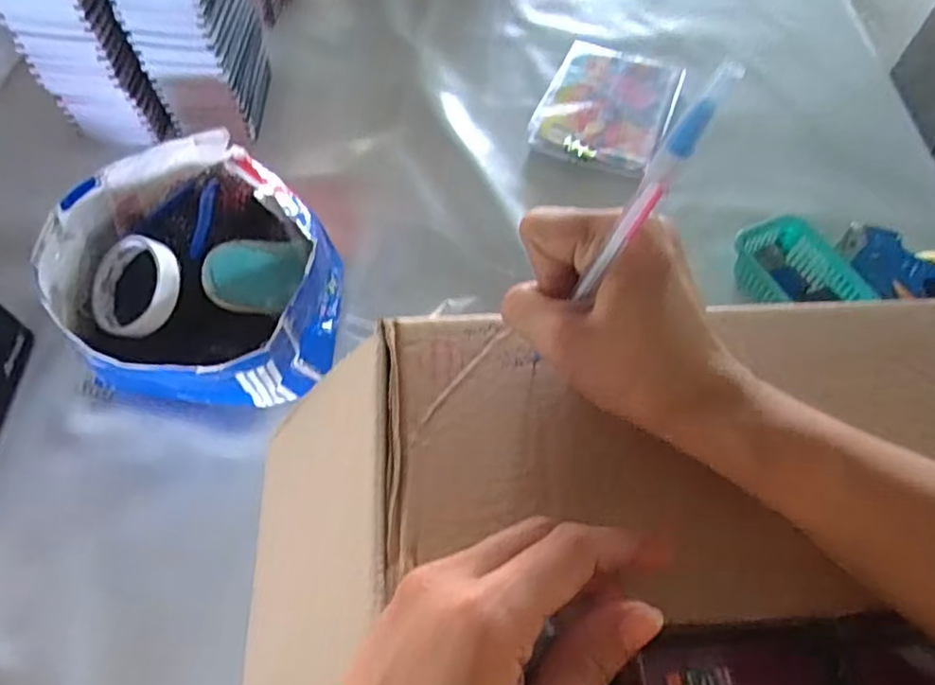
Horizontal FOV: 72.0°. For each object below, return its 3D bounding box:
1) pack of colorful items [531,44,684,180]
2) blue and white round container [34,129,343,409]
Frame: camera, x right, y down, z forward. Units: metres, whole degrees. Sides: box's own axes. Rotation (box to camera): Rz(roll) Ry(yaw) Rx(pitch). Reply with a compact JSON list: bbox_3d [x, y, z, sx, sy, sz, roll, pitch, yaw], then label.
[{"bbox_3d":[0.186,-0.314,0.841,0.159,0.014,0.248,20,61,9],"label":"pack of colorful items"},{"bbox_3d":[-0.240,-0.067,0.616,0.241,0.131,0.228,1,60,-1],"label":"blue and white round container"}]

